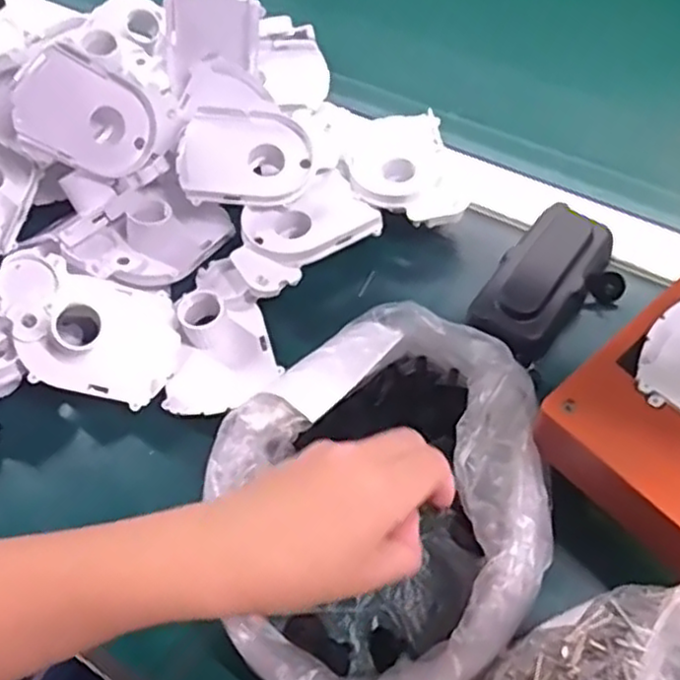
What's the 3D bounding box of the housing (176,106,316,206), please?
[{"bbox_3d":[-0.060,-0.116,0.468,0.085,0.023,0.063,-3,77,-5],"label":"housing"}]

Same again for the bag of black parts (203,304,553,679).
[{"bbox_3d":[0.020,0.078,0.356,0.183,0.052,0.167,-40,64,-18],"label":"bag of black parts"}]

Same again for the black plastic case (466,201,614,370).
[{"bbox_3d":[0.122,-0.037,0.433,0.050,0.032,0.099,32,66,20],"label":"black plastic case"}]

